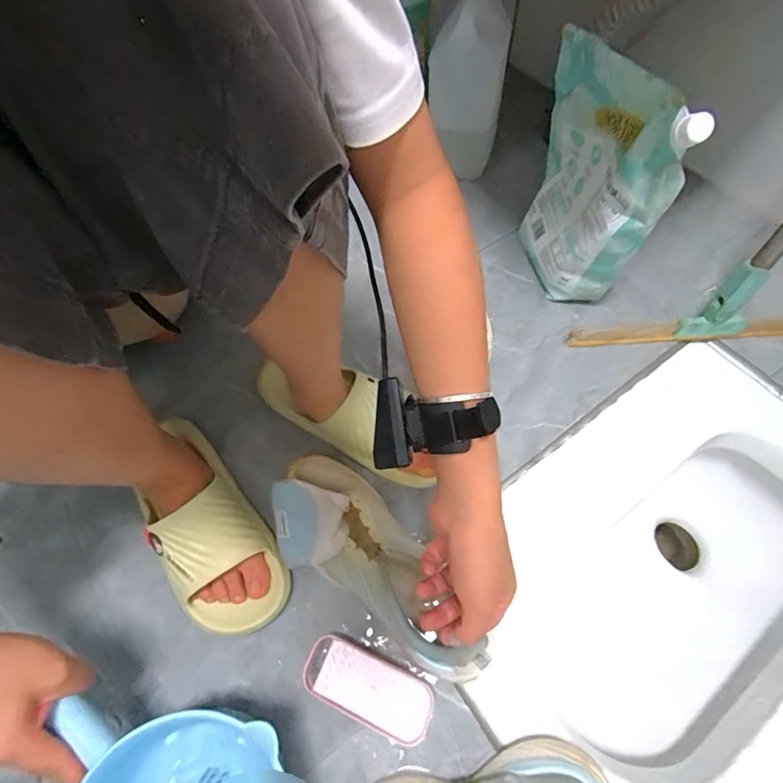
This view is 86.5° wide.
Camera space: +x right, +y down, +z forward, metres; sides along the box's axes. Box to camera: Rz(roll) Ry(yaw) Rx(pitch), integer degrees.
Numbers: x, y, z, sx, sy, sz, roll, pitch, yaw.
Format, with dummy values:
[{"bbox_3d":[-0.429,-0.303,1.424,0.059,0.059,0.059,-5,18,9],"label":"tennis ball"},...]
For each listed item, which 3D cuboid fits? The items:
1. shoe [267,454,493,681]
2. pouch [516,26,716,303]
[{"bbox_3d":[-0.025,0.171,0.411,0.107,0.077,0.253,-40,60,-16],"label":"shoe"},{"bbox_3d":[0.244,-0.261,0.533,0.060,0.274,0.224,-10,63,-2],"label":"pouch"}]

